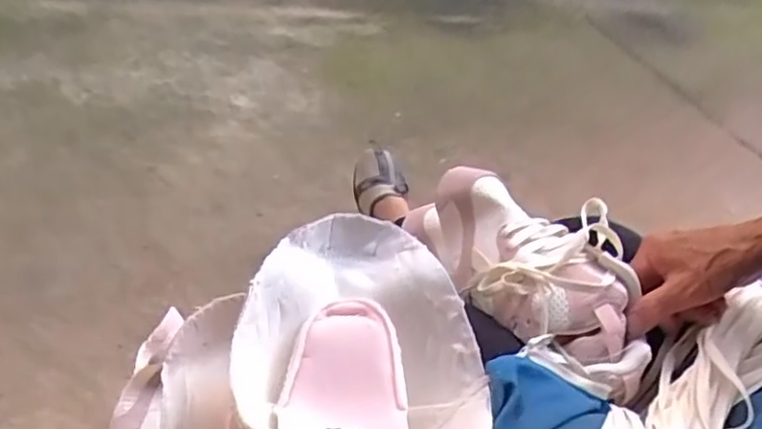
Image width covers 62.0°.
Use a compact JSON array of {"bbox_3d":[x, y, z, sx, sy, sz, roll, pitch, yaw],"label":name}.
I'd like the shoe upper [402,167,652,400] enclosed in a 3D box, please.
[{"bbox_3d":[0.127,0.042,0.548,0.130,0.085,0.252,-19,46,-30],"label":"shoe upper"}]

